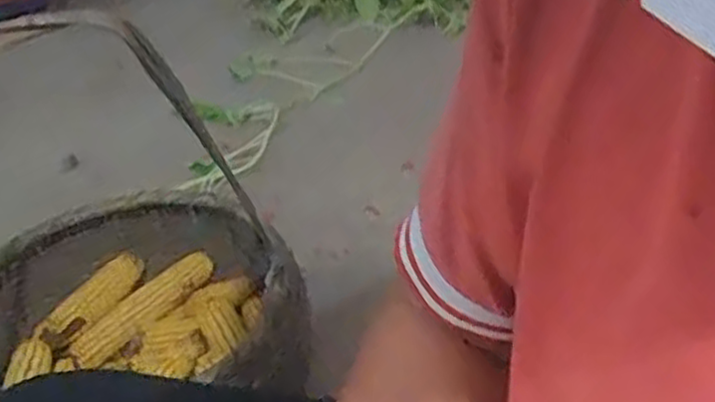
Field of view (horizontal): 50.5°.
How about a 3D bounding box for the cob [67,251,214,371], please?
[{"bbox_3d":[-0.294,0.146,1.039,0.217,0.040,0.042,-38,45,-14],"label":"cob"}]

